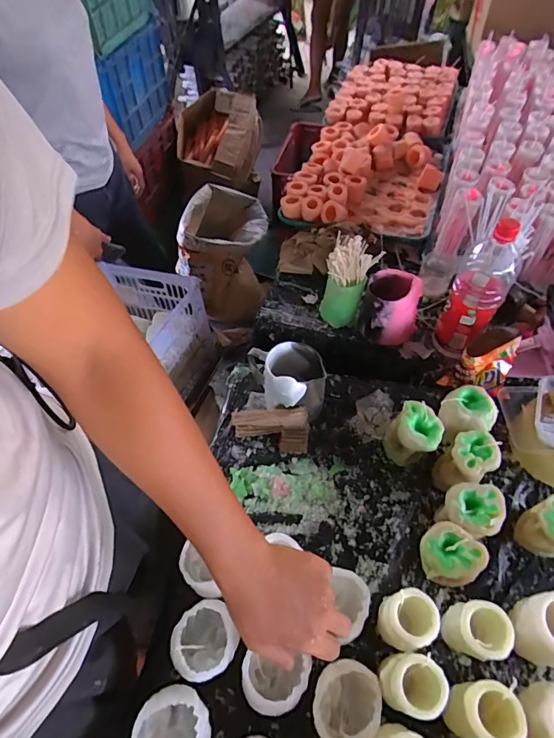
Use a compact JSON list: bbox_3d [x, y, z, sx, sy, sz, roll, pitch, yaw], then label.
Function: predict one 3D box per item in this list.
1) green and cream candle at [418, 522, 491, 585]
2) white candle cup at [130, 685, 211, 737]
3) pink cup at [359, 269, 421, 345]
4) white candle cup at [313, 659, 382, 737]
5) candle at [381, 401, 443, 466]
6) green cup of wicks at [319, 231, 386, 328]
[{"bbox_3d":[0.211,0.233,0.539,0.067,0.077,0.052,36,62,24],"label":"green and cream candle"},{"bbox_3d":[-0.103,0.370,0.442,0.073,0.058,0.070,-1,54,1],"label":"white candle cup"},{"bbox_3d":[0.197,-0.103,0.762,0.094,0.115,0.084,15,56,12],"label":"pink cup"},{"bbox_3d":[0.072,0.356,0.462,0.068,0.054,0.079,12,55,10],"label":"white candle cup"},{"bbox_3d":[0.197,0.096,0.636,0.067,0.079,0.062,-1,54,1],"label":"candle"},{"bbox_3d":[0.126,-0.148,0.769,0.076,0.147,0.082,24,58,18],"label":"green cup of wicks"}]

